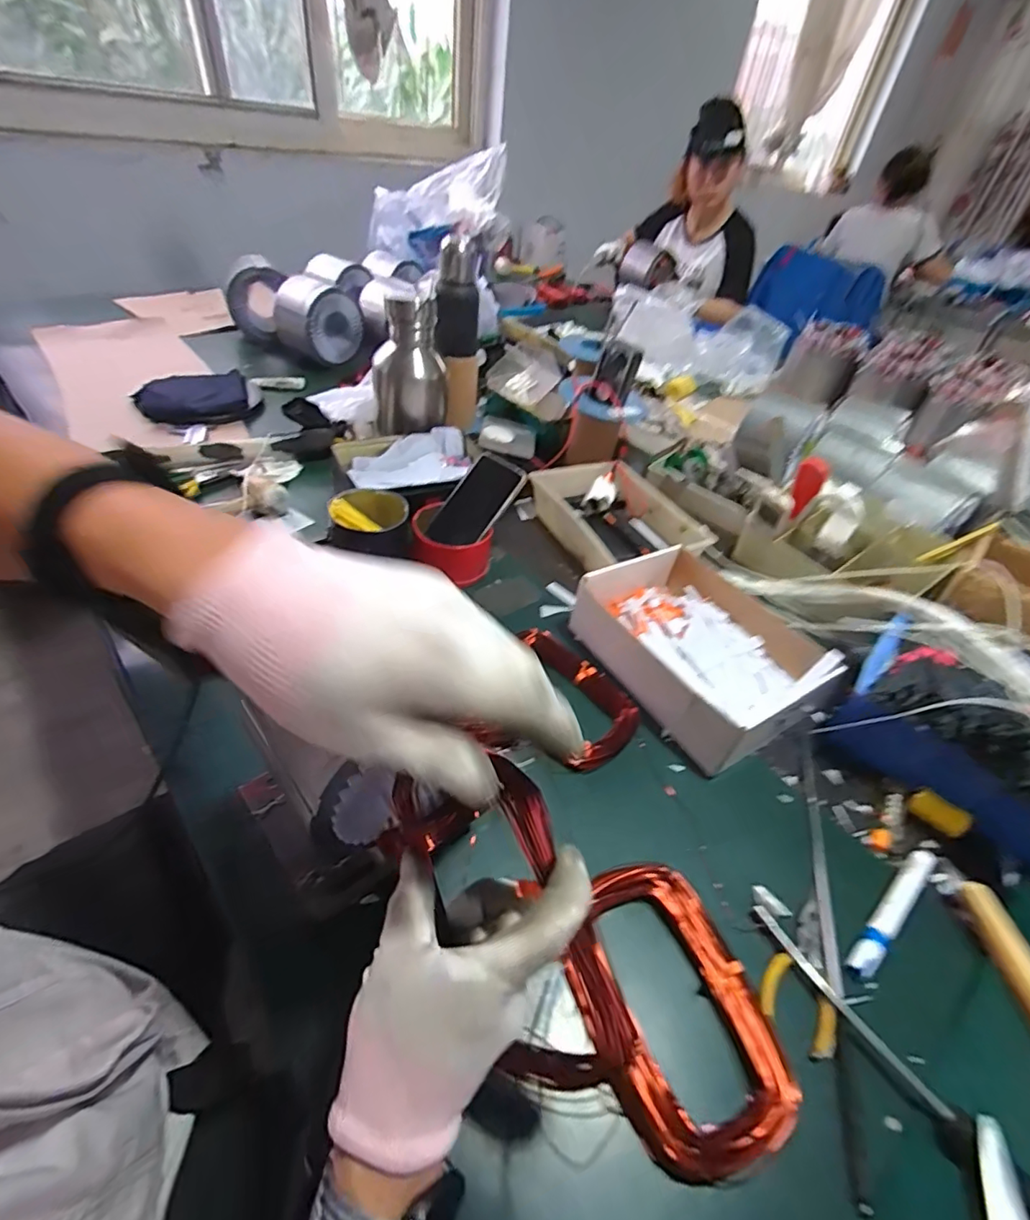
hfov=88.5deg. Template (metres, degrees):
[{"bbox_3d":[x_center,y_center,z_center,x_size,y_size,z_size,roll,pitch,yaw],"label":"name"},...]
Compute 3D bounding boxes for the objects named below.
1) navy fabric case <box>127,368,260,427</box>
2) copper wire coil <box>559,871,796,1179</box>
[{"bbox_3d":[-0.568,-0.387,0.964,0.181,0.052,0.199,-11,46,-19],"label":"navy fabric case"},{"bbox_3d":[0.107,0.275,0.373,0.121,0.028,0.173,-9,46,-18],"label":"copper wire coil"}]

